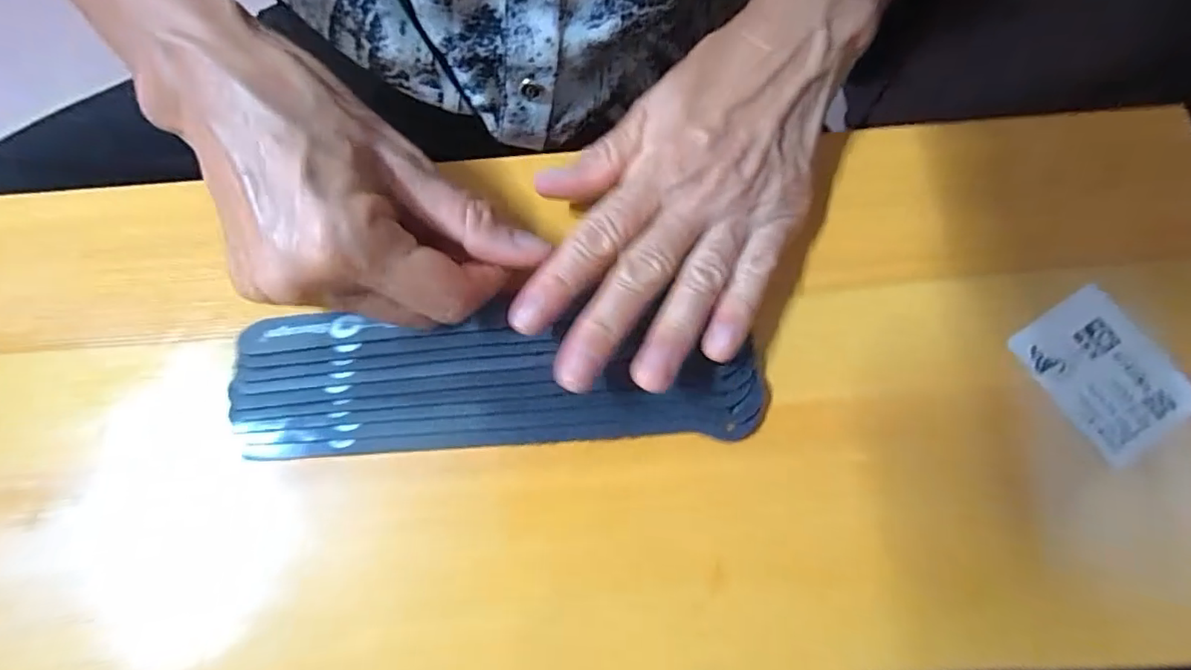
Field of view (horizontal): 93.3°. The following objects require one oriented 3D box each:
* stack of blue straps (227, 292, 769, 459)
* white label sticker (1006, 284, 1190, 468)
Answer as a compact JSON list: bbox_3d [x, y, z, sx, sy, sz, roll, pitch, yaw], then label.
[{"bbox_3d":[-0.039,0.020,0.218,0.201,0.014,0.054,2,73,2],"label":"stack of blue straps"},{"bbox_3d":[0.206,0.015,0.228,0.047,0.005,0.060,-33,75,-3],"label":"white label sticker"}]

